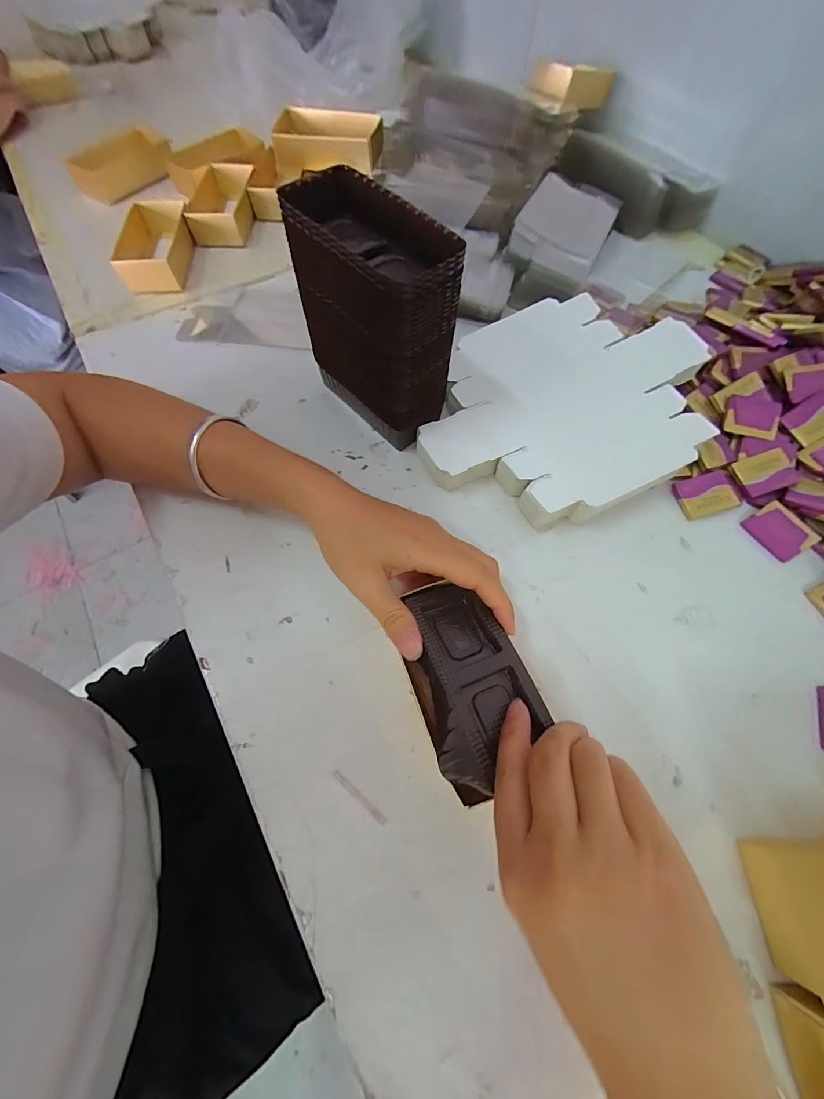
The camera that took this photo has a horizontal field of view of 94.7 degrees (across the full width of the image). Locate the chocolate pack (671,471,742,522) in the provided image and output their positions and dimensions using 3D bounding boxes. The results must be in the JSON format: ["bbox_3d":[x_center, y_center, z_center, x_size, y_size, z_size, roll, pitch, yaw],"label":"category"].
[{"bbox_3d":[0.233,-0.044,0.300,0.041,0.010,0.031,-15,66,-6],"label":"chocolate pack"}]

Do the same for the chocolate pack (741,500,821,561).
[{"bbox_3d":[0.279,-0.014,0.288,0.033,0.004,0.039,-34,69,3],"label":"chocolate pack"}]

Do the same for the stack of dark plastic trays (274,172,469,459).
[{"bbox_3d":[-0.026,-0.160,0.281,0.058,0.137,0.119,-38,71,-17],"label":"stack of dark plastic trays"}]

